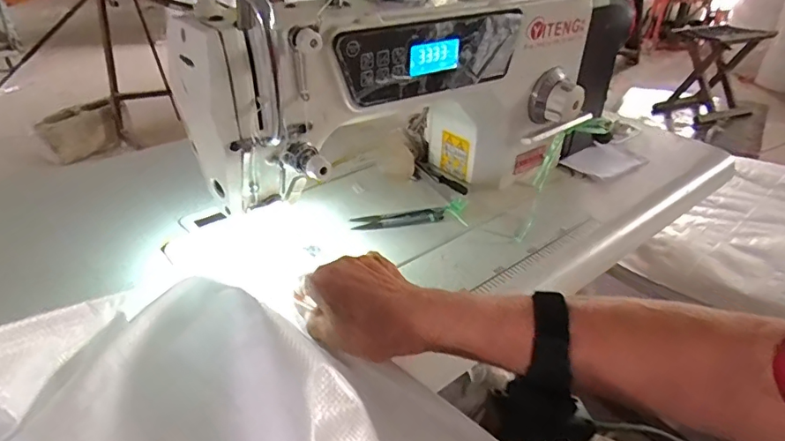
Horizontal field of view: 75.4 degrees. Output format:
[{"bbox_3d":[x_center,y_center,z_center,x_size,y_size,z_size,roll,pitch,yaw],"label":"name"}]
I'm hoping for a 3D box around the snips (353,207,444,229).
[{"bbox_3d":[0.006,-0.003,0.548,0.099,0.009,0.027,-2,33,-4],"label":"snips"}]

